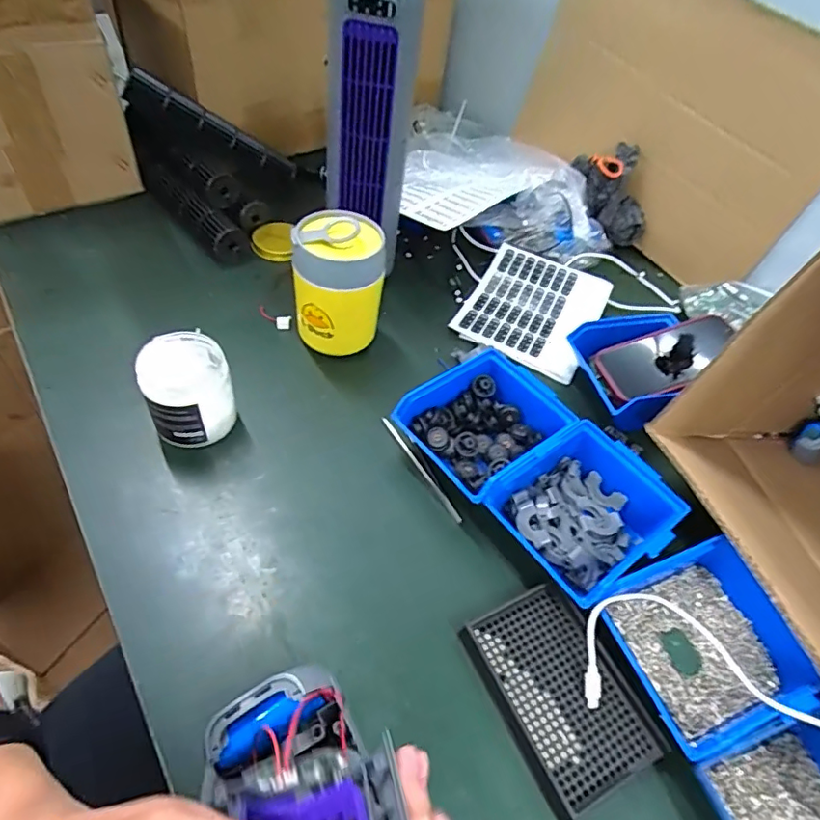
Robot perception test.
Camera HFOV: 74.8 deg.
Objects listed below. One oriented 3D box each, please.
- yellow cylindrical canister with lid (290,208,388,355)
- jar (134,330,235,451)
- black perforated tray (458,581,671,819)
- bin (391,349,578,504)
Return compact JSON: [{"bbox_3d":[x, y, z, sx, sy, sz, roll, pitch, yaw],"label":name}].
[{"bbox_3d":[-0.073,-0.124,0.578,0.093,0.141,0.086,-1,55,-5],"label":"yellow cylindrical canister with lid"},{"bbox_3d":[-0.201,-0.016,0.490,0.074,0.085,0.069,5,51,-6],"label":"jar"},{"bbox_3d":[0.110,0.201,0.389,0.095,0.010,0.132,-18,56,-22],"label":"black perforated tray"},{"bbox_3d":[0.077,0.012,0.515,0.152,0.061,0.115,-32,63,-24],"label":"bin"}]

